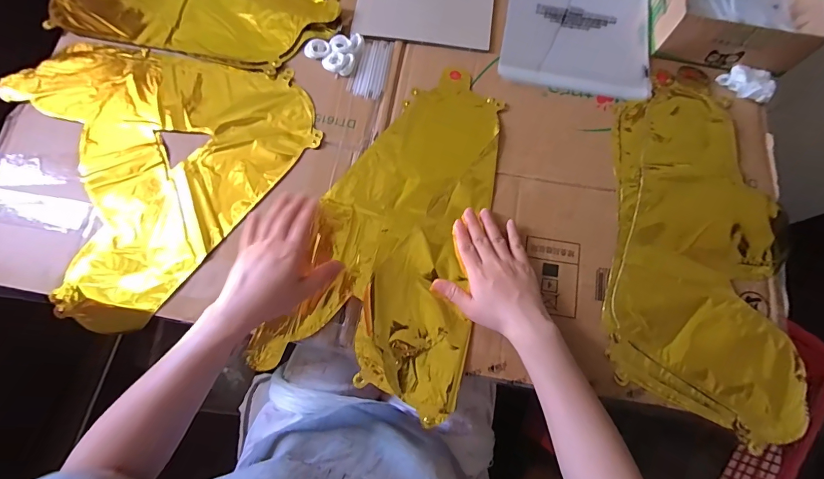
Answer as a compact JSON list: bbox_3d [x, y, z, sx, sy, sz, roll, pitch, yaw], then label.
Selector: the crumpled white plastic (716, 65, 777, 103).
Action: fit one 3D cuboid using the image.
[{"bbox_3d":[0.451,-0.211,0.510,0.063,0.018,0.043,16,78,4],"label":"crumpled white plastic"}]

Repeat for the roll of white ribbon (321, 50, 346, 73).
[{"bbox_3d":[-0.105,-0.240,0.513,0.029,0.009,0.029,0,77,0],"label":"roll of white ribbon"}]

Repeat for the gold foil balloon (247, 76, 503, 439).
[{"bbox_3d":[-0.011,-0.023,0.462,0.221,0.023,0.404,16,78,4],"label":"gold foil balloon"}]

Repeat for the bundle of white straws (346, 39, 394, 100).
[{"bbox_3d":[-0.056,-0.236,0.520,0.048,0.004,0.094,12,77,3],"label":"bundle of white straws"}]

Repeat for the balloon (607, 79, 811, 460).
[{"bbox_3d":[0.353,0.004,0.453,0.213,0.011,0.409,9,77,2],"label":"balloon"}]

